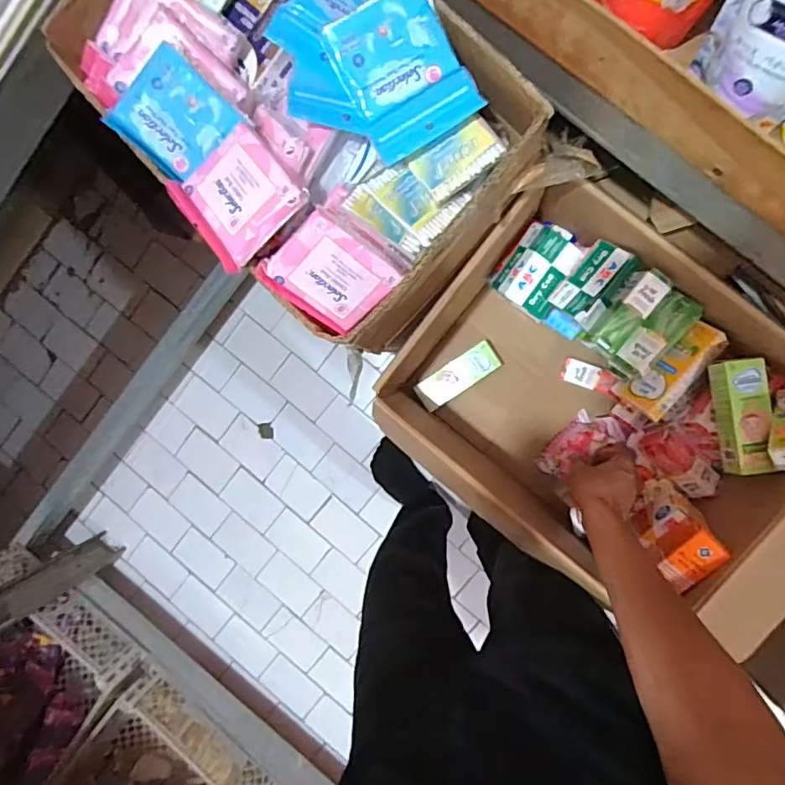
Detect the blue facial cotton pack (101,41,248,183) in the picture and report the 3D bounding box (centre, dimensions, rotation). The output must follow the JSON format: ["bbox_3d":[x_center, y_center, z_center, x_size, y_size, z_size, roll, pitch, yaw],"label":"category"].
[{"bbox_3d":[-0.189,-0.238,0.467,0.083,0.020,0.086,39,106,-18],"label":"blue facial cotton pack"}]

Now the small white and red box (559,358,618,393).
[{"bbox_3d":[0.267,-0.020,0.725,0.078,0.016,0.032,15,95,-12],"label":"small white and red box"}]

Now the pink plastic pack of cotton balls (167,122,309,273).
[{"bbox_3d":[-0.132,-0.167,0.457,0.089,0.022,0.099,-40,87,8],"label":"pink plastic pack of cotton balls"}]

